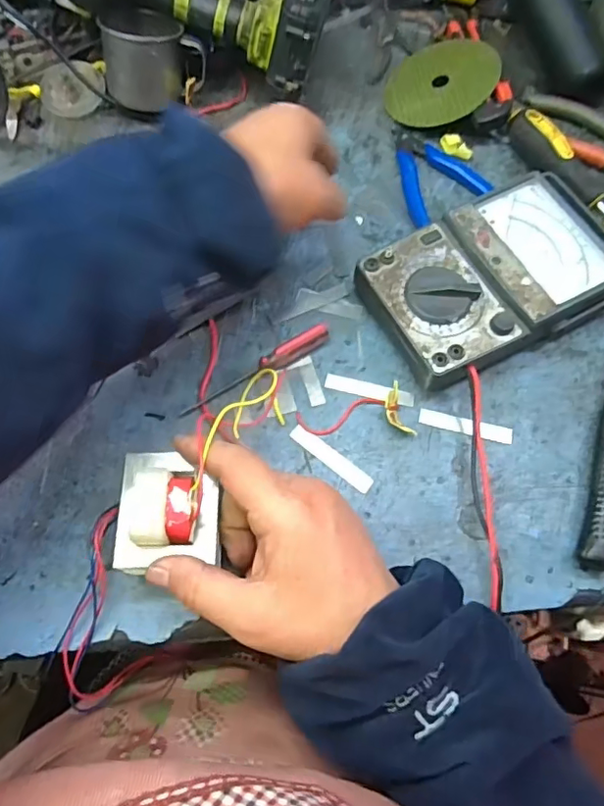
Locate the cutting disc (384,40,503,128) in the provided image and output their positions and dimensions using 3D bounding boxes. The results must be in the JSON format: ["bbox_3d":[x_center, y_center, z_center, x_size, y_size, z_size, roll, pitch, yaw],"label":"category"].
[{"bbox_3d":[0.130,-0.297,0.516,0.098,0.007,0.097,17,76,27],"label":"cutting disc"}]

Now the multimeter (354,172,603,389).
[{"bbox_3d":[0.140,-0.091,0.419,0.178,0.051,0.112,-27,70,-12],"label":"multimeter"}]

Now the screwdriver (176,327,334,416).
[{"bbox_3d":[-0.031,-0.023,0.406,0.122,0.014,0.013,-32,72,-14],"label":"screwdriver"}]

